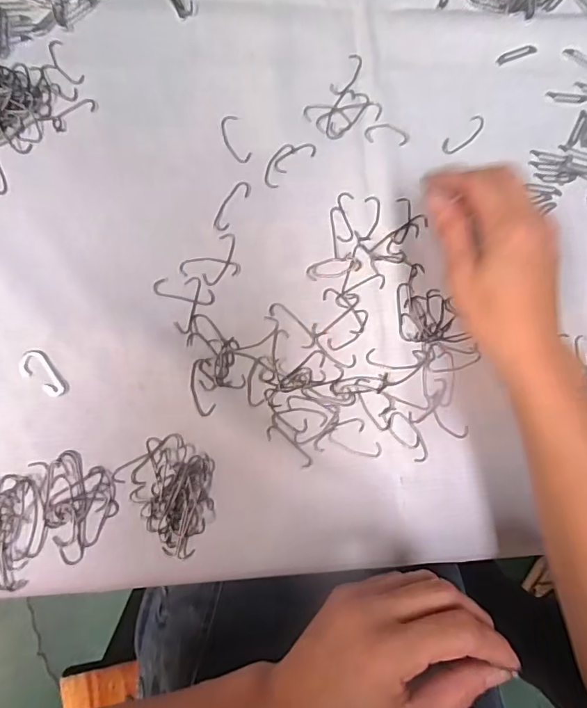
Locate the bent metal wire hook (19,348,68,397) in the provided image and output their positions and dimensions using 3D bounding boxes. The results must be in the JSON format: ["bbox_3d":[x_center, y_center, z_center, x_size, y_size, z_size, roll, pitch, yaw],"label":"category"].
[{"bbox_3d":[-0.172,0.015,0.338,0.019,0.004,0.038,-34,90,-6],"label":"bent metal wire hook"}]

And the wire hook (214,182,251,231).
[{"bbox_3d":[-0.046,-0.109,0.362,0.013,0.004,0.041,31,84,-2],"label":"wire hook"}]

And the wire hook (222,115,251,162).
[{"bbox_3d":[-0.043,-0.160,0.367,0.016,0.004,0.037,-21,89,-6],"label":"wire hook"}]

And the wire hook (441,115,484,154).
[{"bbox_3d":[0.134,-0.171,0.385,0.042,0.004,0.014,-41,91,-6],"label":"wire hook"}]

